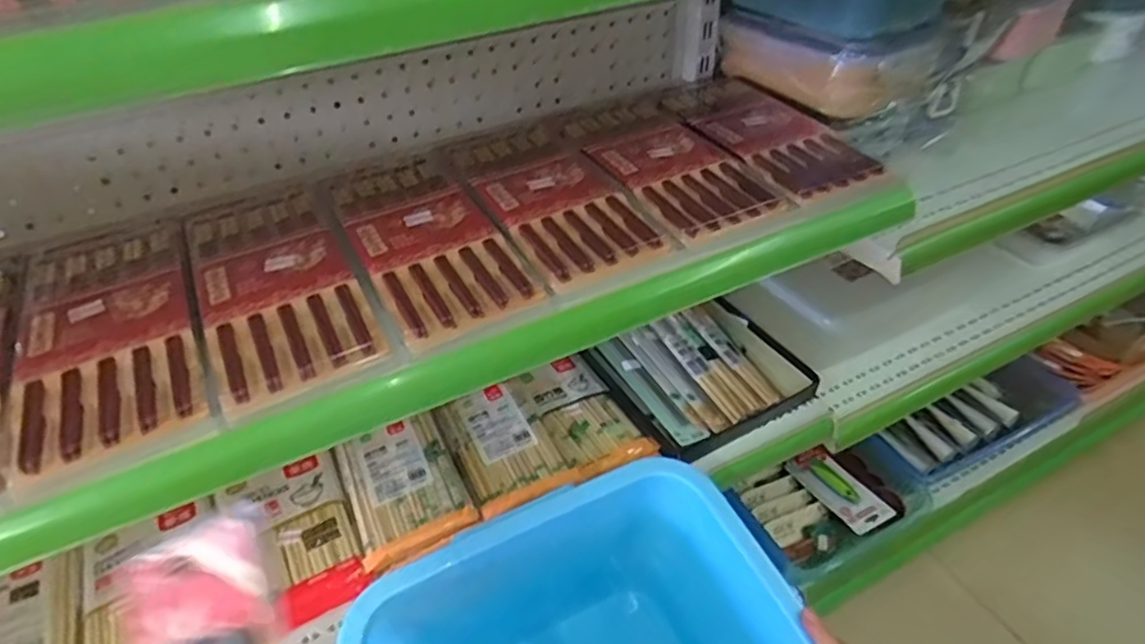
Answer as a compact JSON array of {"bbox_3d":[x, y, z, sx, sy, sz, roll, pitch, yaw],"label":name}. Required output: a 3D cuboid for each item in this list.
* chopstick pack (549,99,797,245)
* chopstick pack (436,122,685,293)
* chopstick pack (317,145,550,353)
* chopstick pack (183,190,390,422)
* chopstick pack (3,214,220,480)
[{"bbox_3d":[0.083,-0.160,0.628,0.116,0.013,0.257,-20,45,-18],"label":"chopstick pack"},{"bbox_3d":[-0.024,-0.120,0.592,0.122,0.015,0.251,-21,45,-19],"label":"chopstick pack"},{"bbox_3d":[-0.126,-0.075,0.546,0.112,0.012,0.253,-21,45,-19],"label":"chopstick pack"},{"bbox_3d":[-0.233,-0.035,0.509,0.112,0.012,0.254,-22,45,-20],"label":"chopstick pack"},{"bbox_3d":[-0.341,-0.001,0.475,0.118,0.012,0.257,-23,46,-21],"label":"chopstick pack"}]

